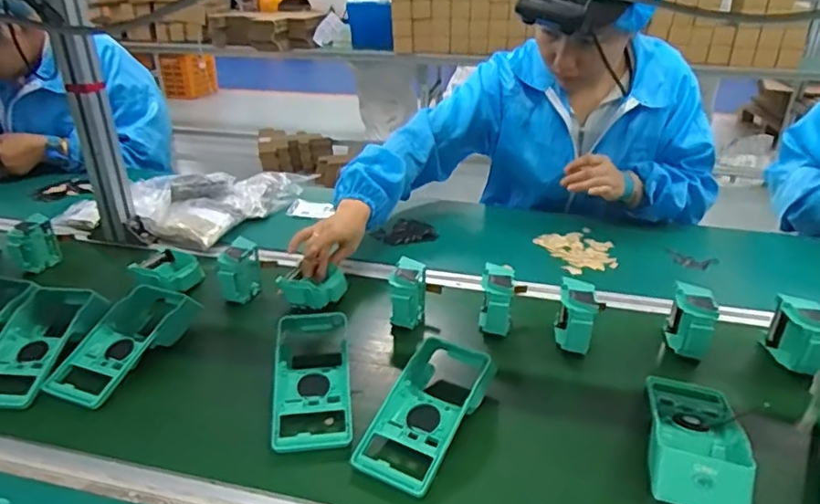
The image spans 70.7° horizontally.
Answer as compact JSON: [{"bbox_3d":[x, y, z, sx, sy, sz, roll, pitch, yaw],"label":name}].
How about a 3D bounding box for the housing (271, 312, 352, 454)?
[{"bbox_3d":[-0.109,0.140,0.647,0.078,0.030,0.184,0,40,-8],"label":"housing"}]

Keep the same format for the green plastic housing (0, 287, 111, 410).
[{"bbox_3d":[-0.457,0.112,0.716,0.102,0.061,0.180,10,28,12],"label":"green plastic housing"}]

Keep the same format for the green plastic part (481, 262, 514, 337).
[{"bbox_3d":[0.114,0.063,0.758,0.047,0.075,0.064,6,28,4],"label":"green plastic part"}]

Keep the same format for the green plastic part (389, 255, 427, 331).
[{"bbox_3d":[-0.003,0.056,0.766,0.043,0.075,0.081,6,28,4],"label":"green plastic part"}]

